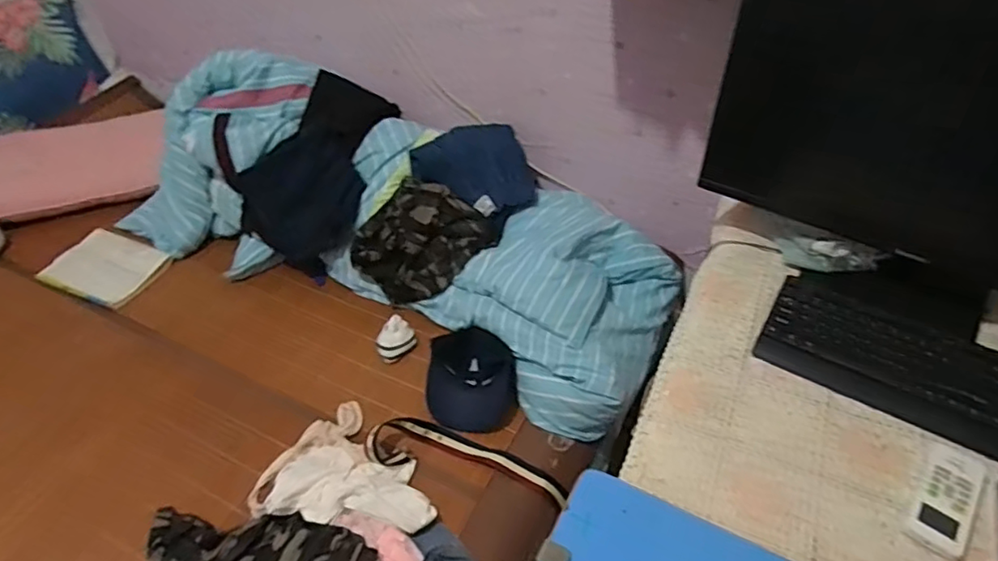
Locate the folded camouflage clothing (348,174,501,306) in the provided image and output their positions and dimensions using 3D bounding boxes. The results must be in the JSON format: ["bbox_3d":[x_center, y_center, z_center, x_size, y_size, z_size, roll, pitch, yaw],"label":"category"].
[{"bbox_3d":[-0.181,-0.085,1.300,0.238,0.067,0.278,44,90,0],"label":"folded camouflage clothing"}]

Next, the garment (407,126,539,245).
[{"bbox_3d":[-0.044,-0.247,1.342,0.255,0.139,0.225,31,52,29],"label":"garment"}]

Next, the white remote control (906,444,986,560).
[{"bbox_3d":[0.500,0.240,0.646,0.056,0.020,0.136,30,51,28],"label":"white remote control"}]

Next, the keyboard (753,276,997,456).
[{"bbox_3d":[0.575,0.116,0.763,0.427,0.035,0.190,24,49,24],"label":"keyboard"}]

